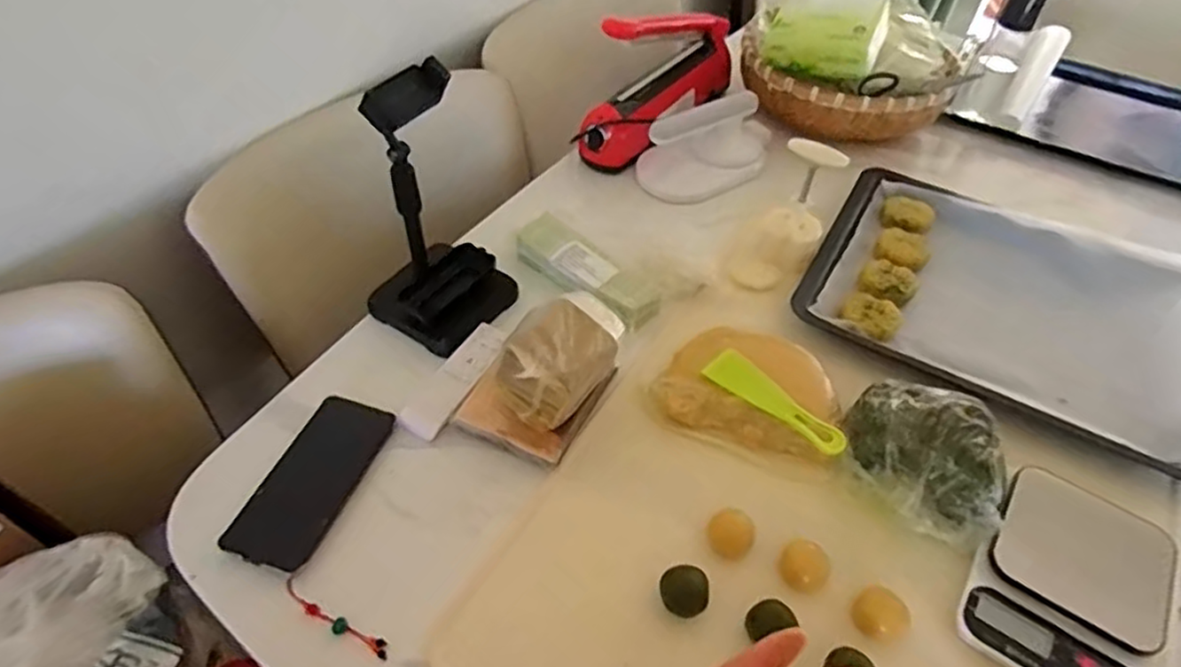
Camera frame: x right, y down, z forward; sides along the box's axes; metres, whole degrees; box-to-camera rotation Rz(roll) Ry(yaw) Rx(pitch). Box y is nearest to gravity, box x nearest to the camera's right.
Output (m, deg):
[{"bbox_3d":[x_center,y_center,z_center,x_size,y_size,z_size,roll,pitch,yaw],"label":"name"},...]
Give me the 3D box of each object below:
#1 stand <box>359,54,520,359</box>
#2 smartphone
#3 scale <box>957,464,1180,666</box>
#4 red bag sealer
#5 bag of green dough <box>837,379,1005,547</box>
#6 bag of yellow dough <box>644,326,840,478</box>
[{"bbox_3d":[-0.154,-0.110,0.631,0.116,0.233,0.125,28,53,21],"label":"stand"},{"bbox_3d":[-0.238,0.124,0.581,0.073,0.010,0.156,16,50,12],"label":"smartphone"},{"bbox_3d":[0.374,0.192,0.522,0.125,0.023,0.174,28,53,21],"label":"scale"},{"bbox_3d":[0.103,-0.355,0.903,0.067,0.185,0.298,32,55,23],"label":"red bag sealer"},{"bbox_3d":[0.292,0.095,0.573,0.140,0.059,0.121,36,57,26],"label":"bag of green dough"},{"bbox_3d":[0.147,0.055,0.635,0.167,0.031,0.122,16,50,12],"label":"bag of yellow dough"}]

